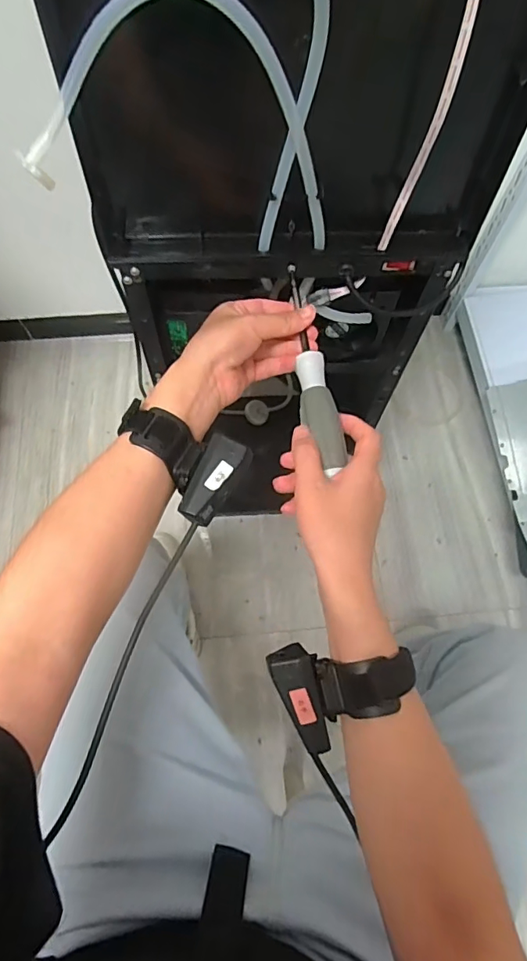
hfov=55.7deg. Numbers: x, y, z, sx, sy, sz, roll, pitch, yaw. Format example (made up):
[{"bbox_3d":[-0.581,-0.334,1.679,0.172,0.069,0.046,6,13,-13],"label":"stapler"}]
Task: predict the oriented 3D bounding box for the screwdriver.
[{"bbox_3d":[0.040,-0.105,0.433,0.031,0.038,0.223,-4,59,-4],"label":"screwdriver"}]

